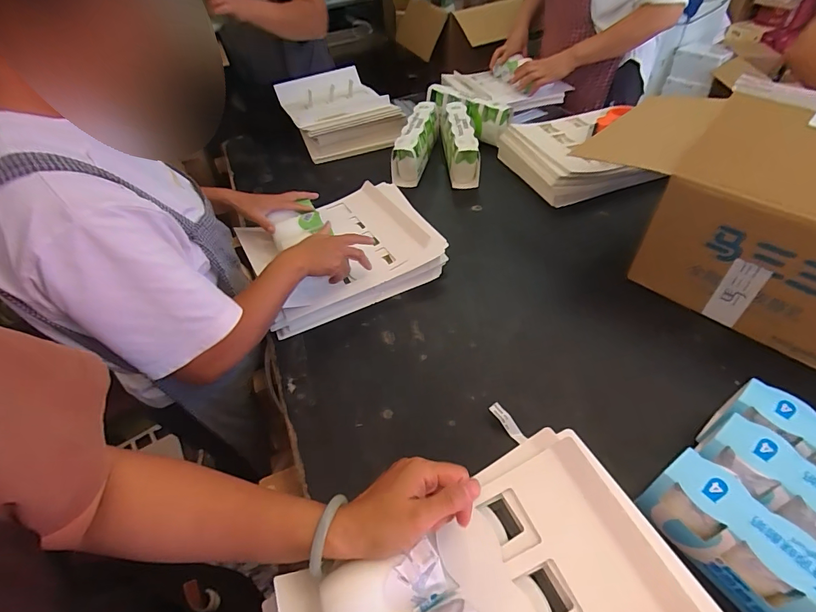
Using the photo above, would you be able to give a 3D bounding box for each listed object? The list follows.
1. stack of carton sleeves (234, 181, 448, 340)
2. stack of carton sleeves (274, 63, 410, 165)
[{"bbox_3d":[-0.135,-0.106,0.815,0.338,0.084,0.288,-24,49,-14],"label":"stack of carton sleeves"},{"bbox_3d":[-0.203,-0.588,1.242,0.311,0.129,0.375,-21,49,-12],"label":"stack of carton sleeves"}]

